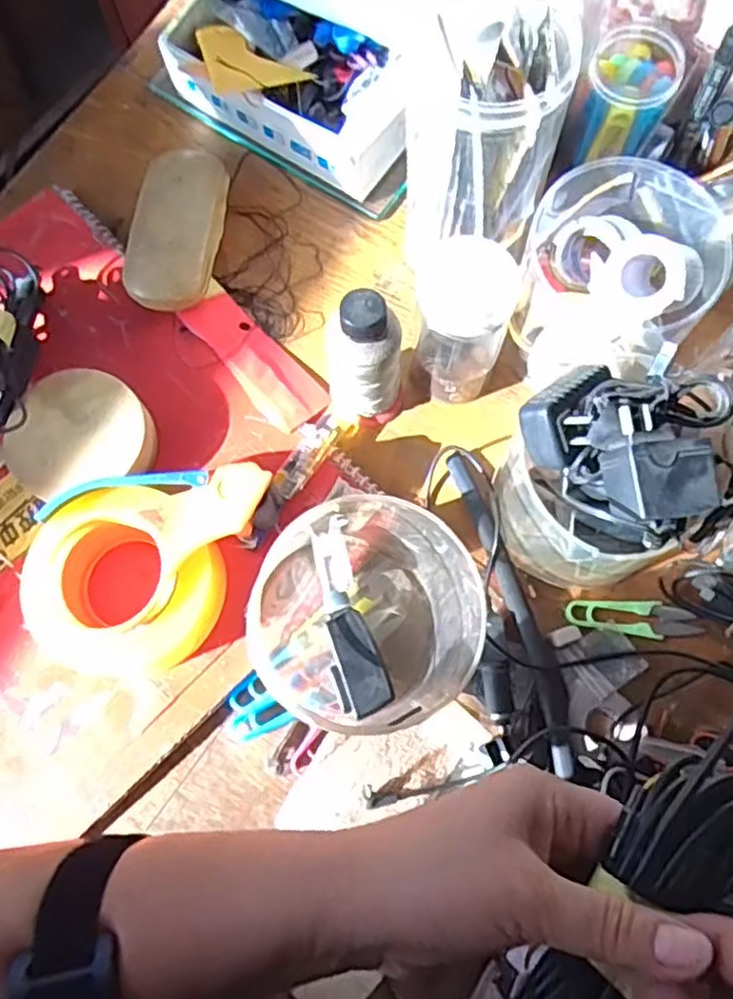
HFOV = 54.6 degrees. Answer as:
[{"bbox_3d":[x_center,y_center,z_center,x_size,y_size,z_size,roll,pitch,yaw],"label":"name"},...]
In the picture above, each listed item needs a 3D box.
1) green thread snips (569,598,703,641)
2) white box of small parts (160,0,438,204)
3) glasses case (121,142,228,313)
[{"bbox_3d":[0.187,0.083,0.498,0.091,0.007,0.026,3,73,2],"label":"green thread snips"},{"bbox_3d":[-0.044,-0.372,0.589,0.214,0.111,0.168,31,76,9],"label":"white box of small parts"},{"bbox_3d":[-0.151,-0.224,0.571,0.065,0.047,0.164,7,73,3],"label":"glasses case"}]

